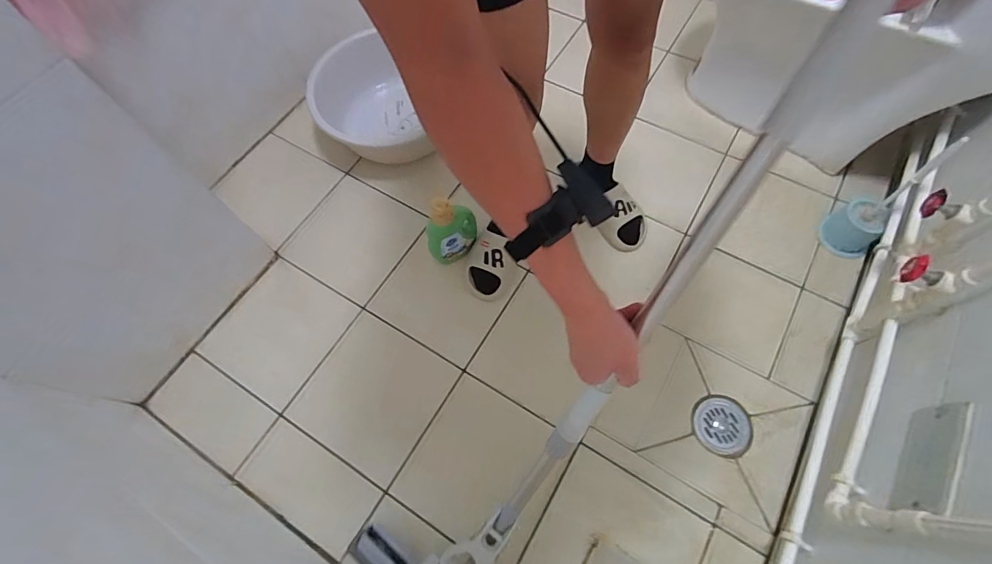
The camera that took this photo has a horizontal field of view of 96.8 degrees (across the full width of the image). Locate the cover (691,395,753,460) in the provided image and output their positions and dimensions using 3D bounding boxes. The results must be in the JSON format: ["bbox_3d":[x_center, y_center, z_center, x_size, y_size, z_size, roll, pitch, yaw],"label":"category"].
[{"bbox_3d":[0.500,0.318,0.976,0.119,0.014,0.126,17,67,9],"label":"cover"}]

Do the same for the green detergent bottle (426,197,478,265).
[{"bbox_3d":[-0.108,-0.125,1.065,0.128,0.226,0.066,-22,66,-8],"label":"green detergent bottle"}]

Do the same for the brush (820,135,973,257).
[{"bbox_3d":[0.900,-0.178,1.022,0.126,0.297,0.120,-32,68,-12],"label":"brush"}]

